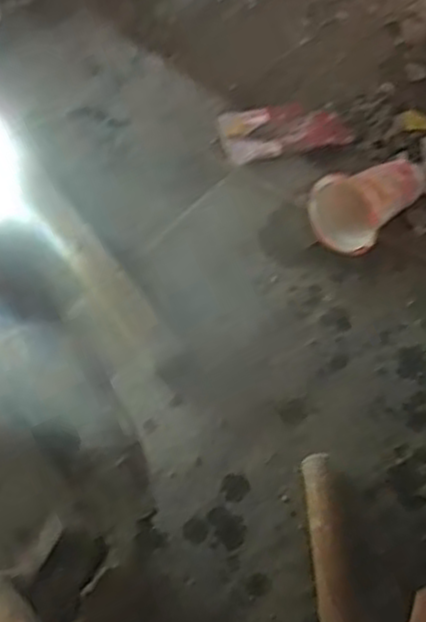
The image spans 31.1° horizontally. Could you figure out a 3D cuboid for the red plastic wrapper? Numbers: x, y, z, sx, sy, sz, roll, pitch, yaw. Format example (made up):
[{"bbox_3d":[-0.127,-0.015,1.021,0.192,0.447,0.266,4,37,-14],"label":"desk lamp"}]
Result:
[{"bbox_3d":[0.067,-0.177,0.738,0.119,0.009,0.064,-14,61,-5],"label":"red plastic wrapper"}]

